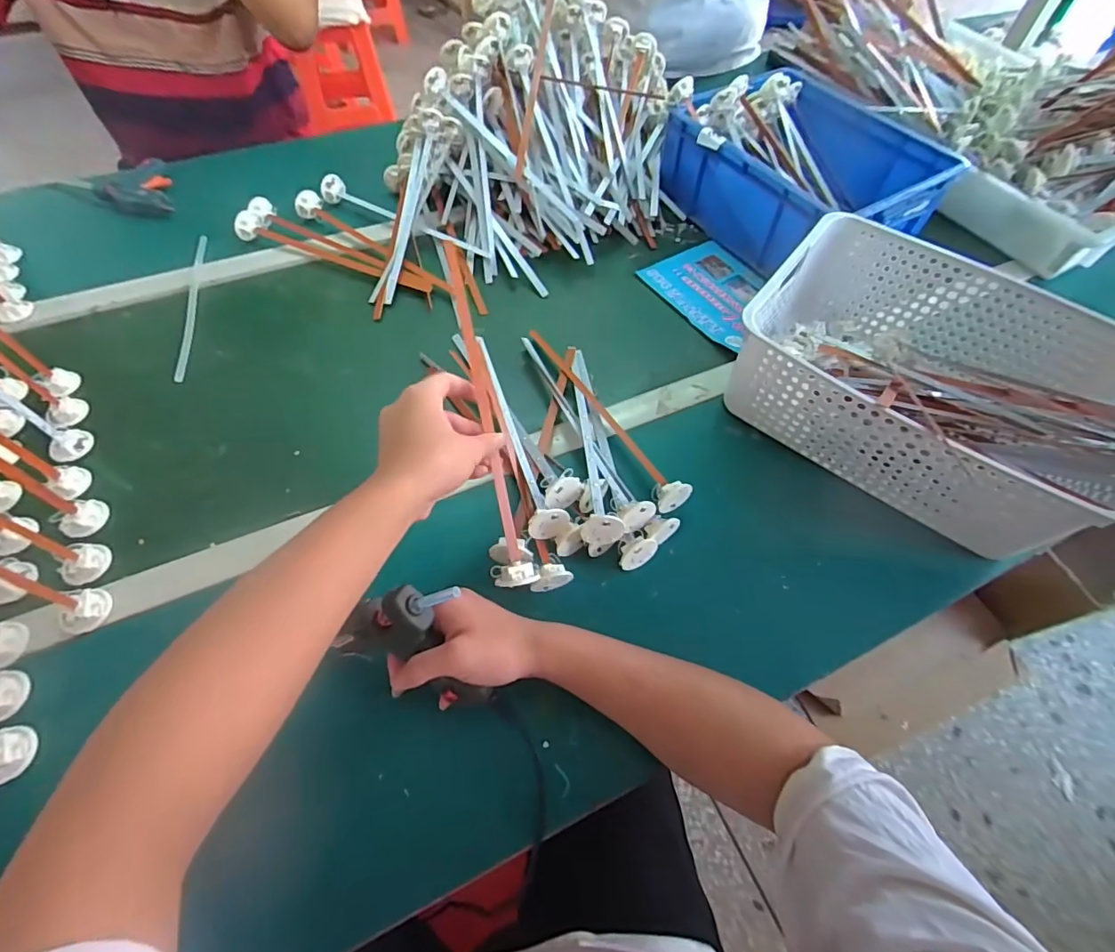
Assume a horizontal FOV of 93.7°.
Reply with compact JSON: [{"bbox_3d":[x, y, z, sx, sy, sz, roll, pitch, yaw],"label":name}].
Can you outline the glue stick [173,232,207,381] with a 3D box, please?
[{"bbox_3d":[-0.467,-0.226,0.667,0.013,0.012,0.273,-11,57,-9],"label":"glue stick"}]

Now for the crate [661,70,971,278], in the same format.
[{"bbox_3d":[0.349,-0.423,0.753,0.290,0.112,0.318,-21,61,-15],"label":"crate"}]

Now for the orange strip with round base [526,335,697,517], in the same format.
[{"bbox_3d":[0.047,-0.079,0.580,0.028,0.029,0.290,-24,62,-17],"label":"orange strip with round base"}]

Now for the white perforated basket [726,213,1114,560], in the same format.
[{"bbox_3d":[0.377,-0.102,0.541,0.344,0.117,0.269,33,62,17],"label":"white perforated basket"}]

